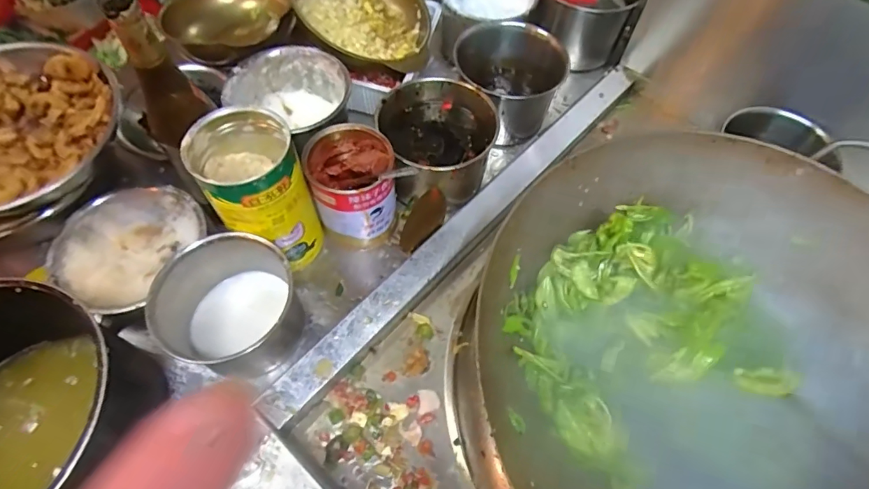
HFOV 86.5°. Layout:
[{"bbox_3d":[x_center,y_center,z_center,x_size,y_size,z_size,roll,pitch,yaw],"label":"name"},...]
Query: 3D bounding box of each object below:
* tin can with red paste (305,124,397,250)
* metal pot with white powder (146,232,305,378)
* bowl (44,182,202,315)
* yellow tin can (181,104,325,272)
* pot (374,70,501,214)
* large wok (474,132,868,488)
[{"bbox_3d":[-0.100,-0.069,0.580,0.095,0.129,0.105,-23,63,-15],"label":"tin can with red paste"},{"bbox_3d":[-0.223,0.064,0.518,0.132,0.105,0.136,1,60,-1],"label":"metal pot with white powder"},{"bbox_3d":[-0.373,0.001,0.570,0.149,0.052,0.161,1,60,-1],"label":"bowl"},{"bbox_3d":[-0.195,-0.052,0.526,0.099,0.181,0.101,-31,65,-18],"label":"yellow tin can"},{"bbox_3d":[0.002,-0.137,0.628,0.145,0.102,0.155,1,60,-1],"label":"pot"},{"bbox_3d":[0.278,0.103,0.466,0.465,0.135,0.450,1,60,-1],"label":"large wok"}]

